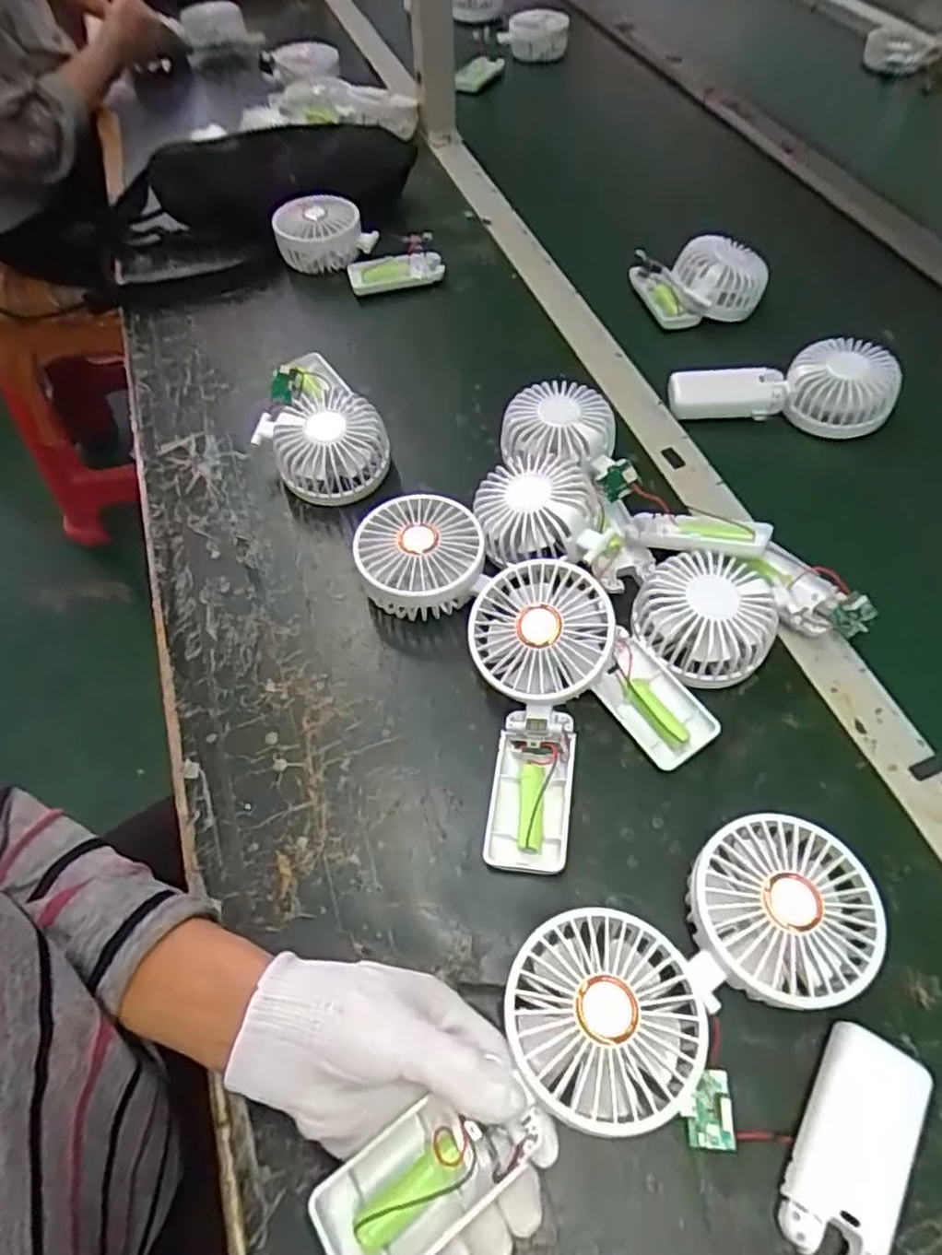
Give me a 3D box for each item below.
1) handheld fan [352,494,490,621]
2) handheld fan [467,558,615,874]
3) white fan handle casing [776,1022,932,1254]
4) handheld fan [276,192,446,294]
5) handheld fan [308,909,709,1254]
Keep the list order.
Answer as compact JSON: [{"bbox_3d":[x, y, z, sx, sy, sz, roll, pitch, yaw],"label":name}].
[{"bbox_3d":[-0.037,-0.046,0.470,0.088,0.046,0.088,-7,56,-4],"label":"handheld fan"},{"bbox_3d":[0.039,0.043,0.395,0.084,0.063,0.176,4,56,3],"label":"handheld fan"},{"bbox_3d":[0.171,0.232,0.304,0.045,0.015,0.092,27,61,17],"label":"white fan handle casing"},{"bbox_3d":[-0.113,-0.391,0.696,0.180,0.039,0.086,20,59,13],"label":"handheld fan"},{"bbox_3d":[0.021,0.202,0.296,0.183,0.029,0.080,-34,62,-15],"label":"handheld fan"}]

